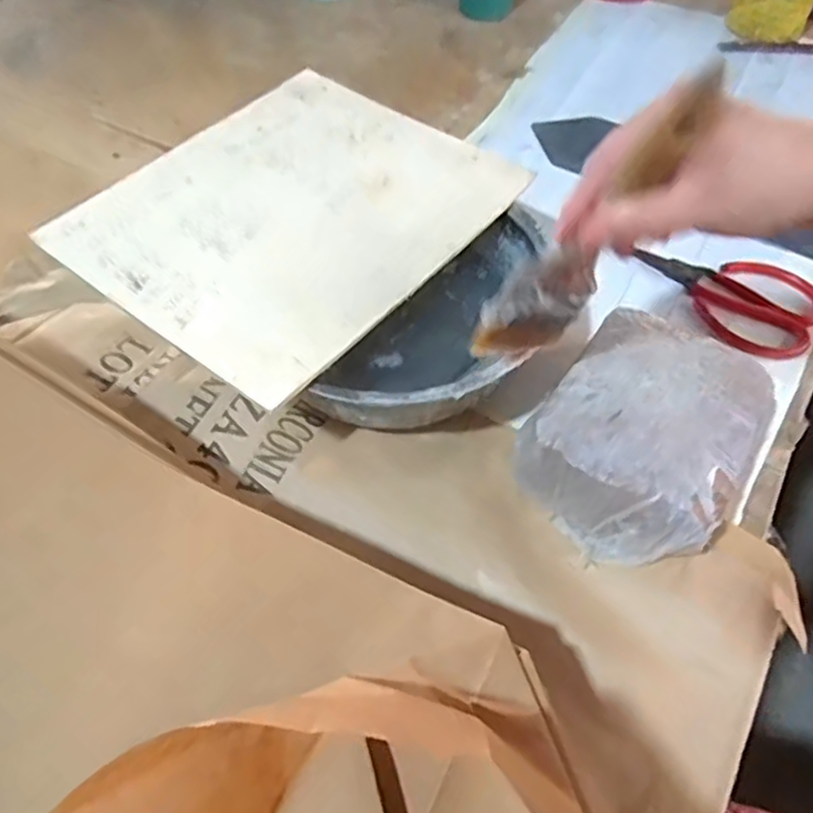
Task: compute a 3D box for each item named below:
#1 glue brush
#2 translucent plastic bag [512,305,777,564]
[{"bbox_3d":[0.089,-0.082,0.337,0.043,0.175,0.017,4,52,-27],"label":"glue brush"},{"bbox_3d":[0.154,0.019,0.433,0.125,0.069,0.158,33,63,21],"label":"translucent plastic bag"}]

